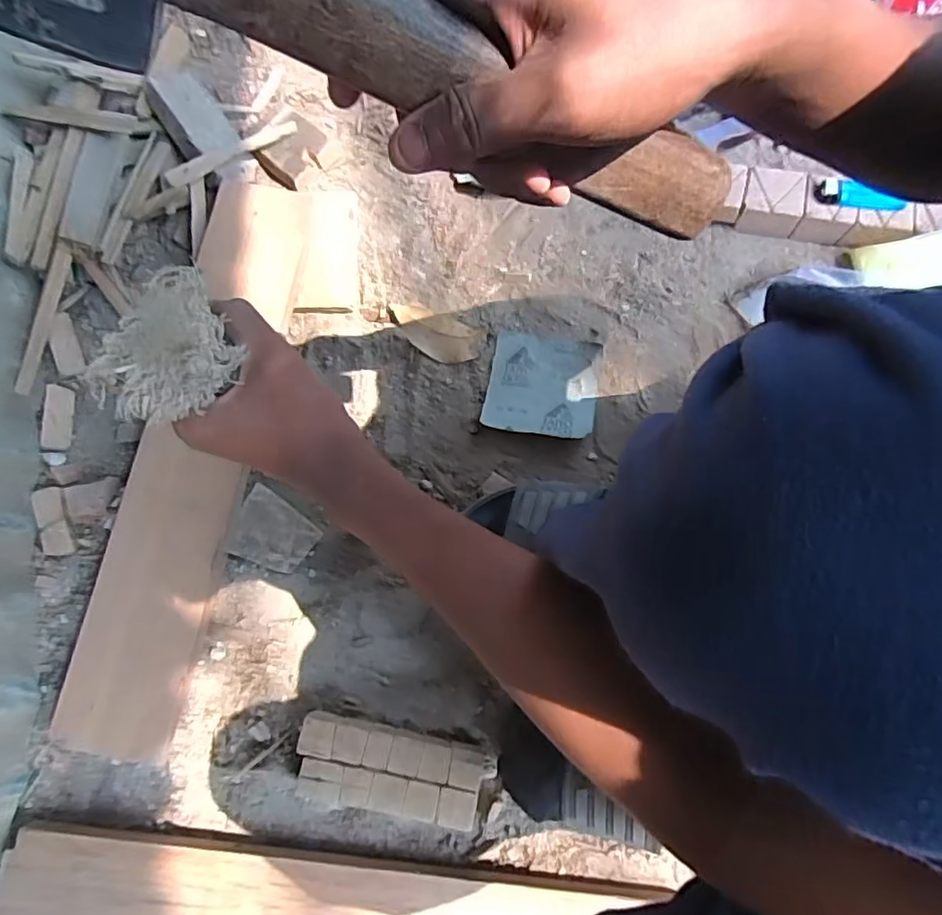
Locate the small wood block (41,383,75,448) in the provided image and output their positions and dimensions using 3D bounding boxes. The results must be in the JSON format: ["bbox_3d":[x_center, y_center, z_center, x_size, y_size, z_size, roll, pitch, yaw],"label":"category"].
[{"bbox_3d":[-0.436,-0.043,0.629,0.029,0.007,0.068,0,79,-17],"label":"small wood block"}]

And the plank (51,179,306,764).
[{"bbox_3d":[-0.277,-0.014,0.597,0.101,0.034,0.575,13,76,-13],"label":"plank"}]

